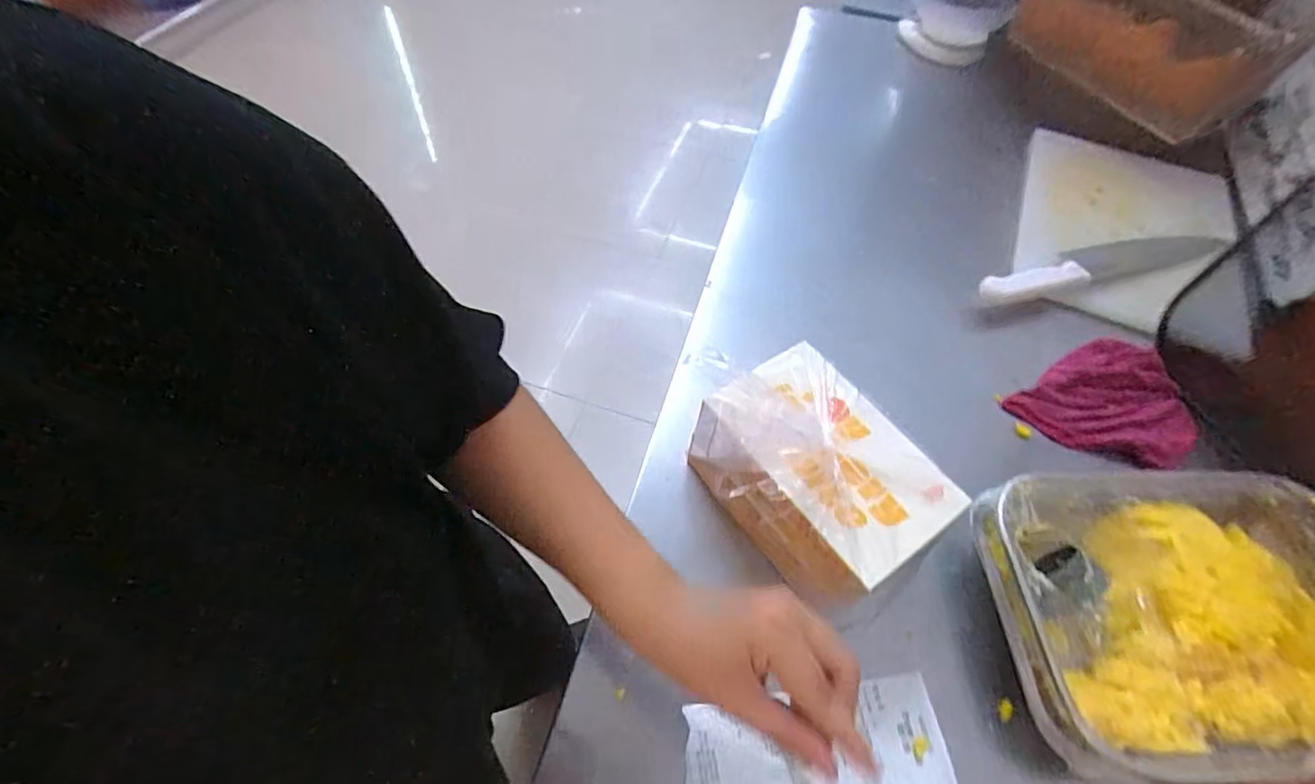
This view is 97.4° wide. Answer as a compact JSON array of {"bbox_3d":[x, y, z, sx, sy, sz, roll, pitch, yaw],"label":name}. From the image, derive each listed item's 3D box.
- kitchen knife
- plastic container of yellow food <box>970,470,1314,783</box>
[{"bbox_3d":[0.515,-0.150,0.662,0.328,0.014,0.052,-14,58,-12],"label":"kitchen knife"},{"bbox_3d":[0.413,0.170,0.447,0.290,0.062,0.215,0,56,-3],"label":"plastic container of yellow food"}]

